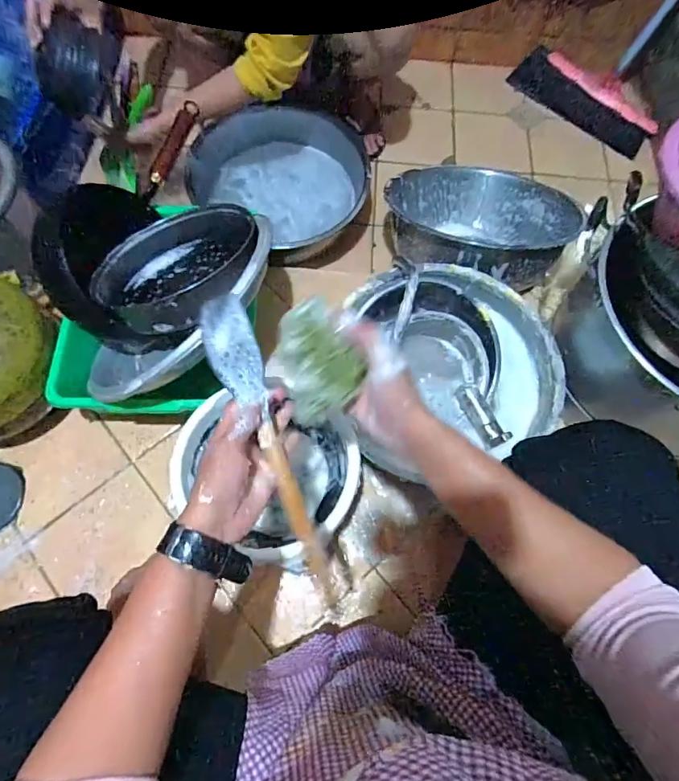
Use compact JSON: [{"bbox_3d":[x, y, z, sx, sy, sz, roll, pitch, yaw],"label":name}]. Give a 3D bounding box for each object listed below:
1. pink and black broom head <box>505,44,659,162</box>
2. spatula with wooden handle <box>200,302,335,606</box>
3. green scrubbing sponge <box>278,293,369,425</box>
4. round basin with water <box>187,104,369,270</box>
[{"bbox_3d":[0.633,-0.755,1.172,0.379,0.101,0.079,40,73,12],"label":"pink and black broom head"},{"bbox_3d":[-0.064,0.050,0.414,0.044,0.015,0.292,-21,85,-9],"label":"spatula with wooden handle"},{"bbox_3d":[-0.016,-0.025,0.384,0.066,0.011,0.101,-14,101,11],"label":"green scrubbing sponge"},{"bbox_3d":[-0.131,-0.469,1.004,0.381,0.110,0.356,1,70,-2],"label":"round basin with water"}]

